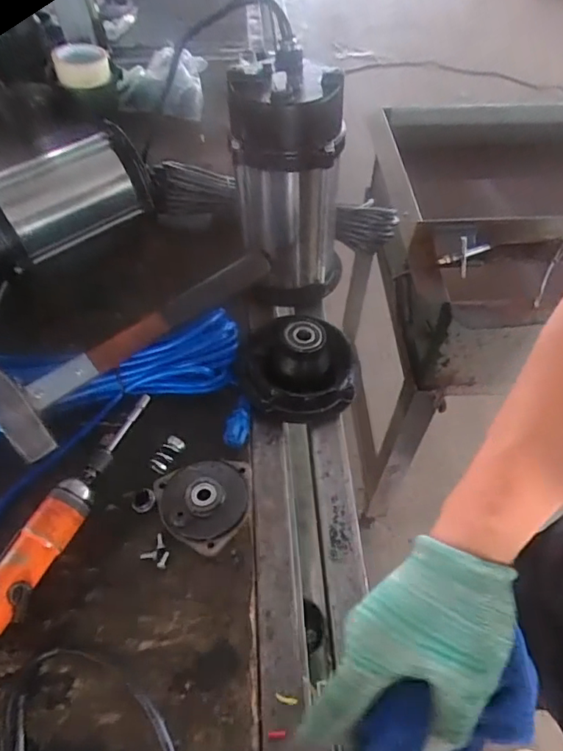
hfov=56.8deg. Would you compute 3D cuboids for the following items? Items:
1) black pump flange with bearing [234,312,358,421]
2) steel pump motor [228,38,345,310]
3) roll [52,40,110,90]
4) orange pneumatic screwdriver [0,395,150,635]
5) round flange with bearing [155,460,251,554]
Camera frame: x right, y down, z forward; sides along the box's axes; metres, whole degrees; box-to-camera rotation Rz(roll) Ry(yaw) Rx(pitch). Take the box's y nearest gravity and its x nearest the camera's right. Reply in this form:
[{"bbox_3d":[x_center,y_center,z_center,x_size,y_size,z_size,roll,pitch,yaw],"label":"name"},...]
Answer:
[{"bbox_3d":[0.016,-0.018,0.577,0.139,0.065,0.121,2,53,1],"label":"black pump flange with bearing"},{"bbox_3d":[0.012,-0.214,0.607,0.129,0.261,0.116,-2,53,-2],"label":"steel pump motor"},{"bbox_3d":[-0.355,-0.559,0.933,0.091,0.043,0.103,-7,54,-6],"label":"roll"},{"bbox_3d":[-0.211,0.141,0.483,0.046,0.041,0.315,18,55,13],"label":"orange pneumatic screwdriver"},{"bbox_3d":[-0.076,0.124,0.506,0.092,0.020,0.092,0,53,0],"label":"round flange with bearing"}]

